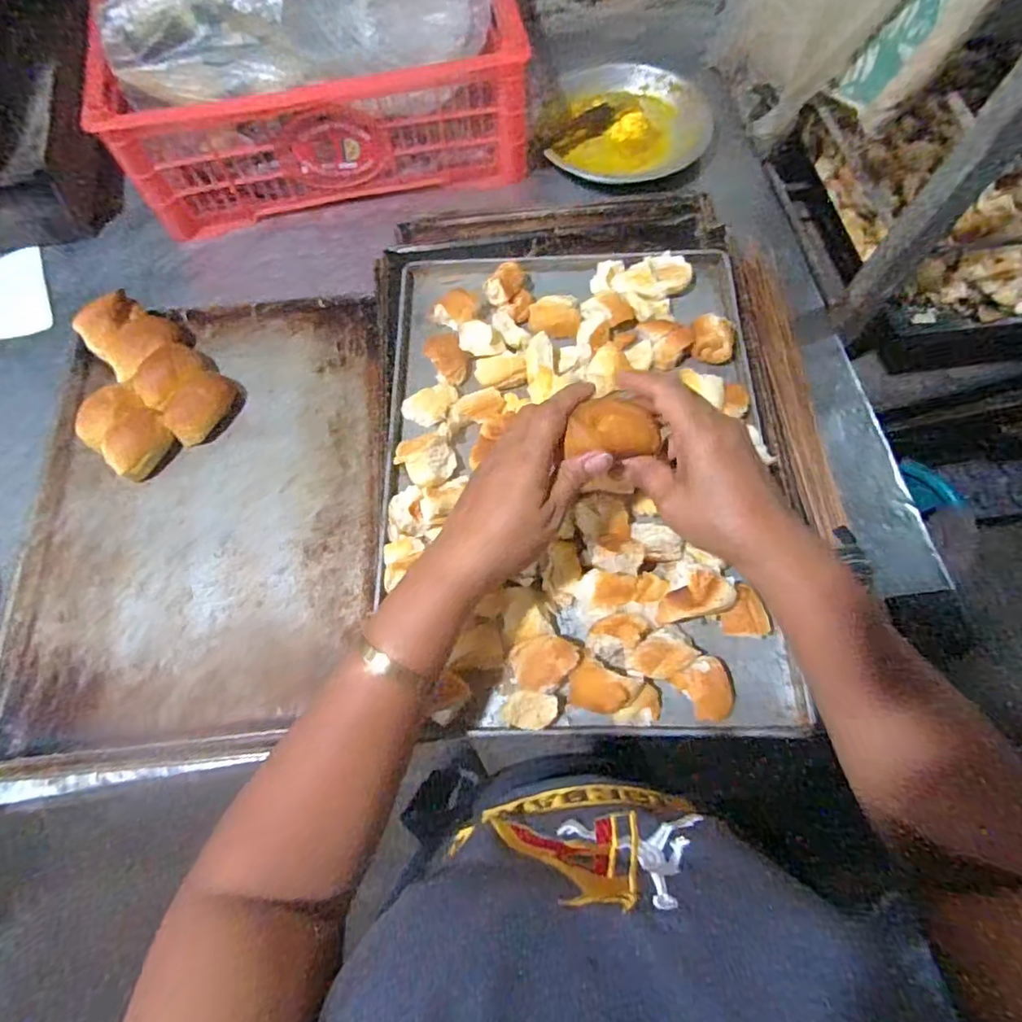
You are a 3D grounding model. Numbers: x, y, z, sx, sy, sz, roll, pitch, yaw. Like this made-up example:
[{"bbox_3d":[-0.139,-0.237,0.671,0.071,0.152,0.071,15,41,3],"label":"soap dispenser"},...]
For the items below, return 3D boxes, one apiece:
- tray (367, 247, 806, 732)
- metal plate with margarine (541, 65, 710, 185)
[{"bbox_3d":[0.052,-0.051,0.470,0.317,0.051,0.436,0,69,1],"label":"tray"},{"bbox_3d":[0.145,-0.484,0.714,0.205,0.046,0.173,15,70,6],"label":"metal plate with margarine"}]

